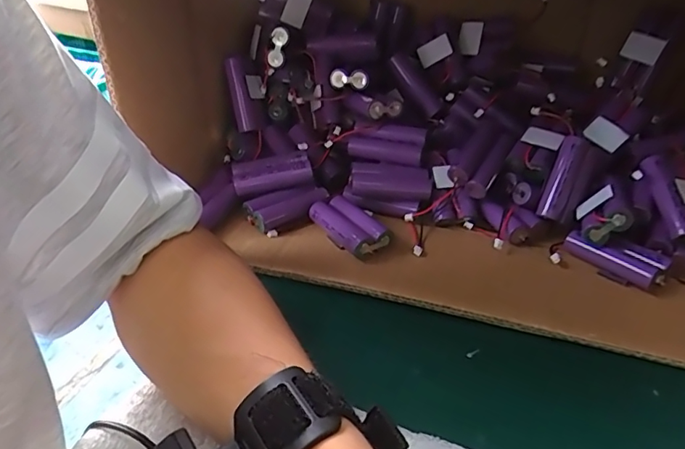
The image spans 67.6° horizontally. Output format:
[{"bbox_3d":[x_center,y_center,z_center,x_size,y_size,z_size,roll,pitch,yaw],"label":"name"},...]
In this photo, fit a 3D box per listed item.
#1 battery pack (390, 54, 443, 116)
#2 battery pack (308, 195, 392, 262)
[{"bbox_3d":[0.067,-0.128,0.466,0.021,0.015,0.067,-27,76,-37],"label":"battery pack"},{"bbox_3d":[0.005,0.002,0.400,0.031,0.020,0.067,-23,40,-32],"label":"battery pack"}]

